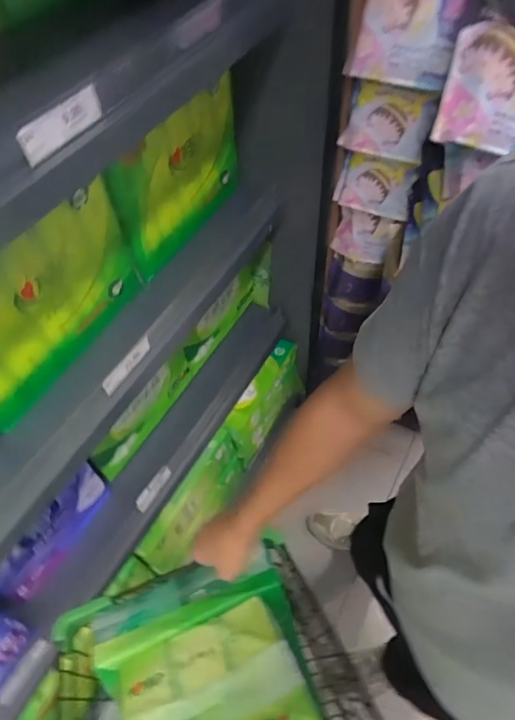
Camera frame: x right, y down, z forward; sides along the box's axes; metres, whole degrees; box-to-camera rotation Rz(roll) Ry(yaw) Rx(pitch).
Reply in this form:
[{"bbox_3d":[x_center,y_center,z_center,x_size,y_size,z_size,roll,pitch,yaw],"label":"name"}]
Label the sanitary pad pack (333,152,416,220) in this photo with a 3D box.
[{"bbox_3d":[0.216,-0.327,0.871,0.143,0.103,0.060,29,60,19],"label":"sanitary pad pack"}]

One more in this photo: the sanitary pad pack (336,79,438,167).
[{"bbox_3d":[0.214,-0.396,0.769,0.142,0.109,0.032,27,59,18],"label":"sanitary pad pack"}]

